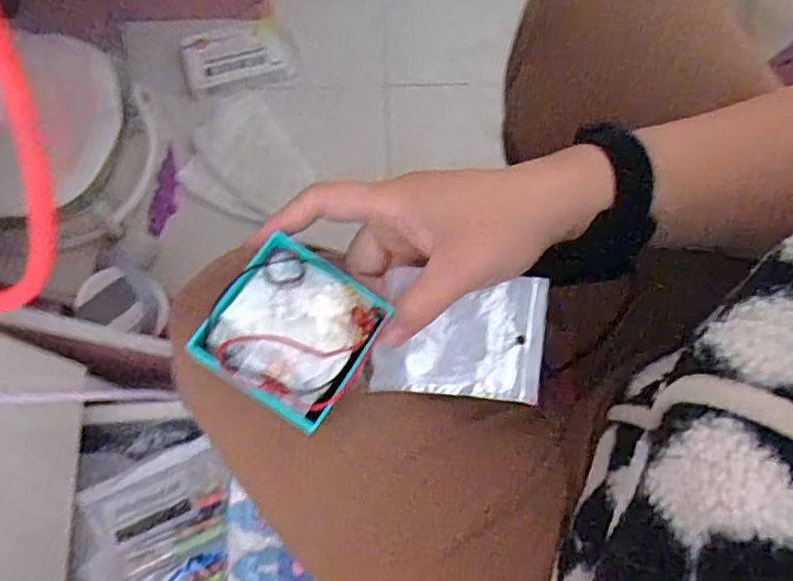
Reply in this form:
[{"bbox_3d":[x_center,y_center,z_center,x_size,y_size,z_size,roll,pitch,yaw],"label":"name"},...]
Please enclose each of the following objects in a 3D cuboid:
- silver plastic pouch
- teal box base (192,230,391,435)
[{"bbox_3d":[0.035,0.025,0.333,0.093,0.005,0.067,4,98,-5],"label":"silver plastic pouch"},{"bbox_3d":[-0.052,0.021,0.305,0.072,0.025,0.075,33,72,-3],"label":"teal box base"}]

